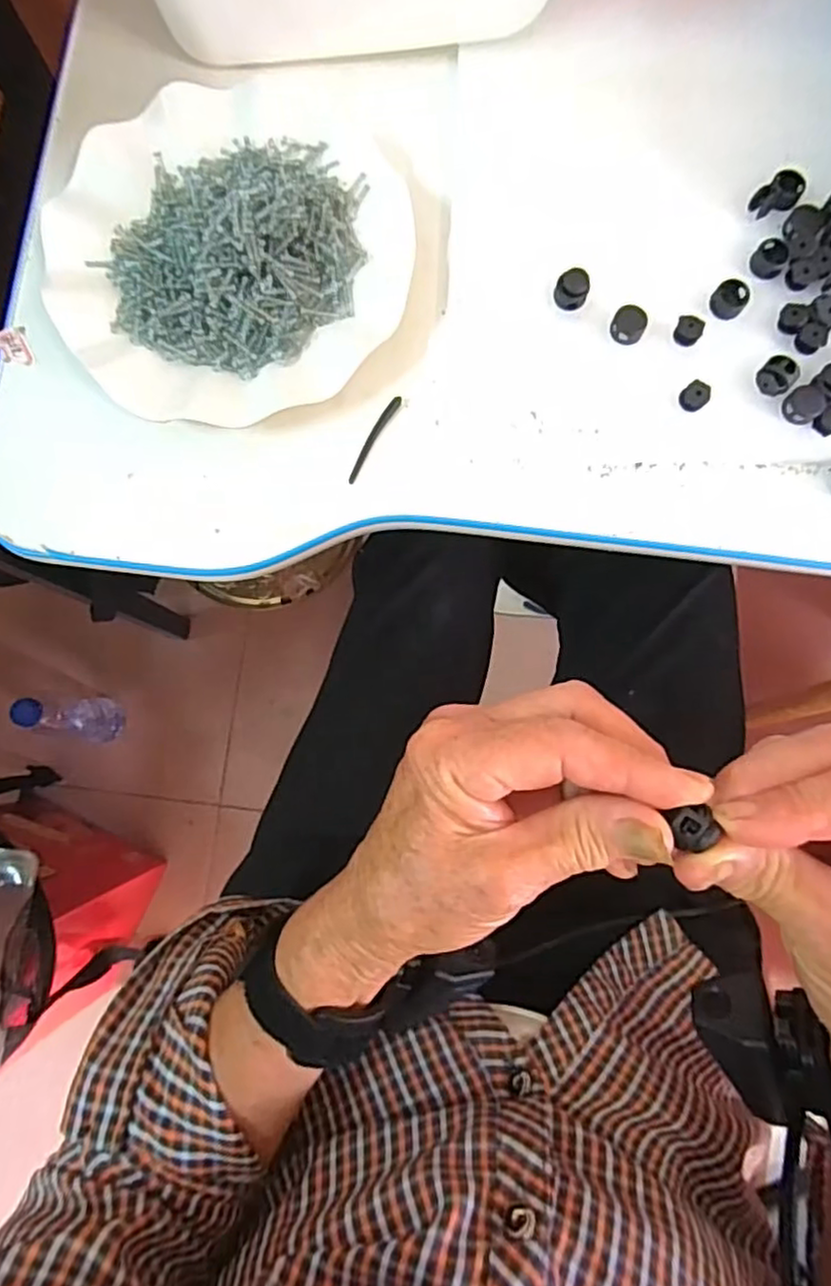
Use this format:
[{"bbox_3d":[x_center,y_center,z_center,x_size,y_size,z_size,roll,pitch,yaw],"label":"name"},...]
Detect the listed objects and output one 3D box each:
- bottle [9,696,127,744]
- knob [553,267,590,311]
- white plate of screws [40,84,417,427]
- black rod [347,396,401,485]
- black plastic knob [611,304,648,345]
[{"bbox_3d":[-0.448,0.099,0.859,0.063,0.222,0.059,-4,84,-1],"label":"bottle"},{"bbox_3d":[0.080,-0.180,0.345,0.016,0.016,0.015,0,85,1],"label":"knob"},{"bbox_3d":[-0.094,-0.202,0.337,0.182,0.042,0.167,0,85,1],"label":"white plate of screws"},{"bbox_3d":[-0.022,-0.106,0.347,0.006,0.004,0.051,30,86,3],"label":"black rod"},{"bbox_3d":[0.108,-0.162,0.342,0.017,0.008,0.017,0,85,1],"label":"black plastic knob"}]

